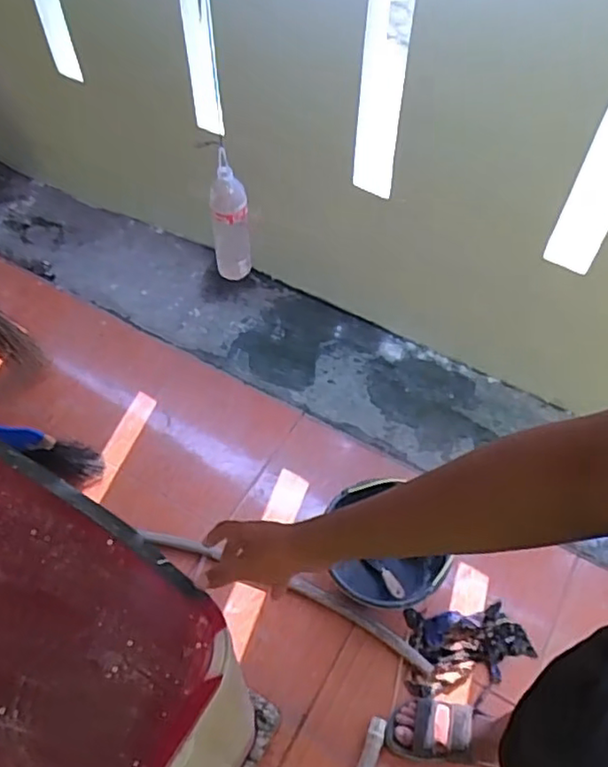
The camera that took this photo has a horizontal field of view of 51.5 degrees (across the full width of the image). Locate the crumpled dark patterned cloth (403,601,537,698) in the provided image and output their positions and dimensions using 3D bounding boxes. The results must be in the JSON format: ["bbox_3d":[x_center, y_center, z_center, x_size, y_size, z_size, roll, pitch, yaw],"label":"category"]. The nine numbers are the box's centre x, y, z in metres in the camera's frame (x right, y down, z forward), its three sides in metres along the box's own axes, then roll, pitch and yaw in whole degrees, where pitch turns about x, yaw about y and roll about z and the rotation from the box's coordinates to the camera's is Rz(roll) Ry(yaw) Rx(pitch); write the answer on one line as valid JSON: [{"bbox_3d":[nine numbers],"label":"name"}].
[{"bbox_3d":[0.360,0.586,1.395,0.279,0.037,0.164,-4,55,-1],"label":"crumpled dark patterned cloth"}]

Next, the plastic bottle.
[{"bbox_3d":[-0.166,-0.370,1.424,0.090,0.324,0.086,-7,55,-3],"label":"plastic bottle"}]

